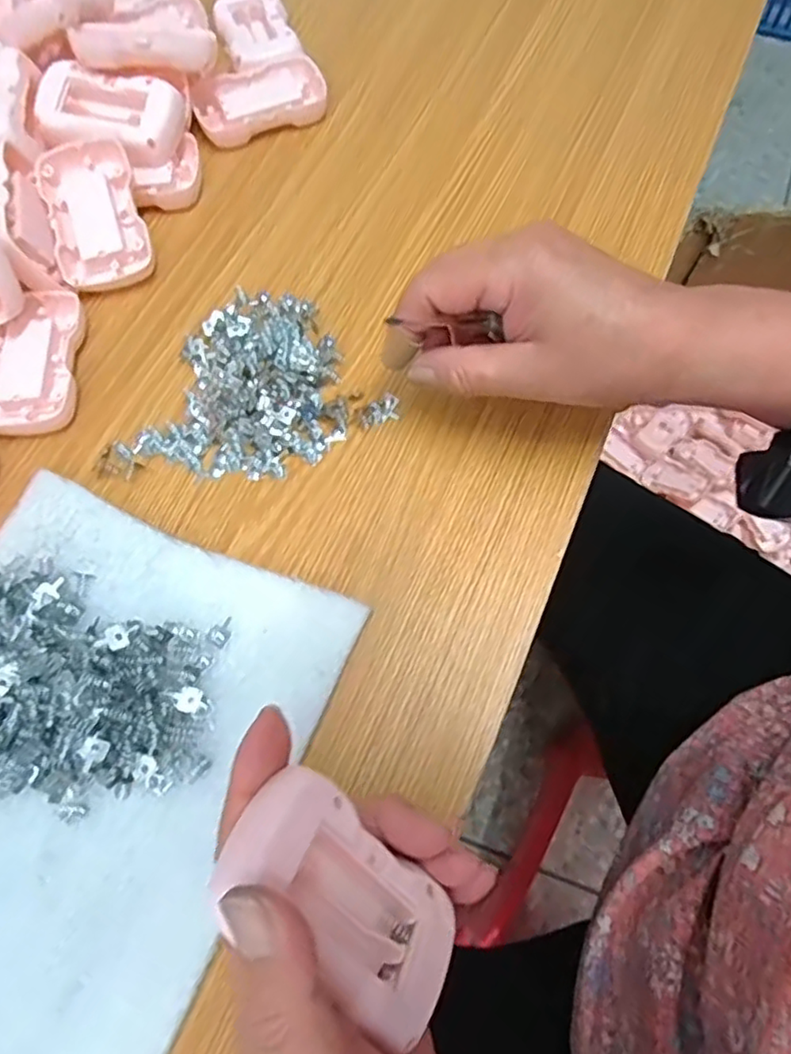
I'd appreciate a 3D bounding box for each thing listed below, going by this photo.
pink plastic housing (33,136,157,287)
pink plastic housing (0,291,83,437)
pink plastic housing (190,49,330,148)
[{"bbox_3d":[-0.180,-0.188,0.380,0.053,0.010,0.089,-16,85,-6],"label":"pink plastic housing"},{"bbox_3d":[-0.205,-0.092,0.357,0.052,0.015,0.087,-3,67,1],"label":"pink plastic housing"},{"bbox_3d":[-0.094,-0.298,0.439,0.090,0.015,0.059,-22,68,-7],"label":"pink plastic housing"}]

